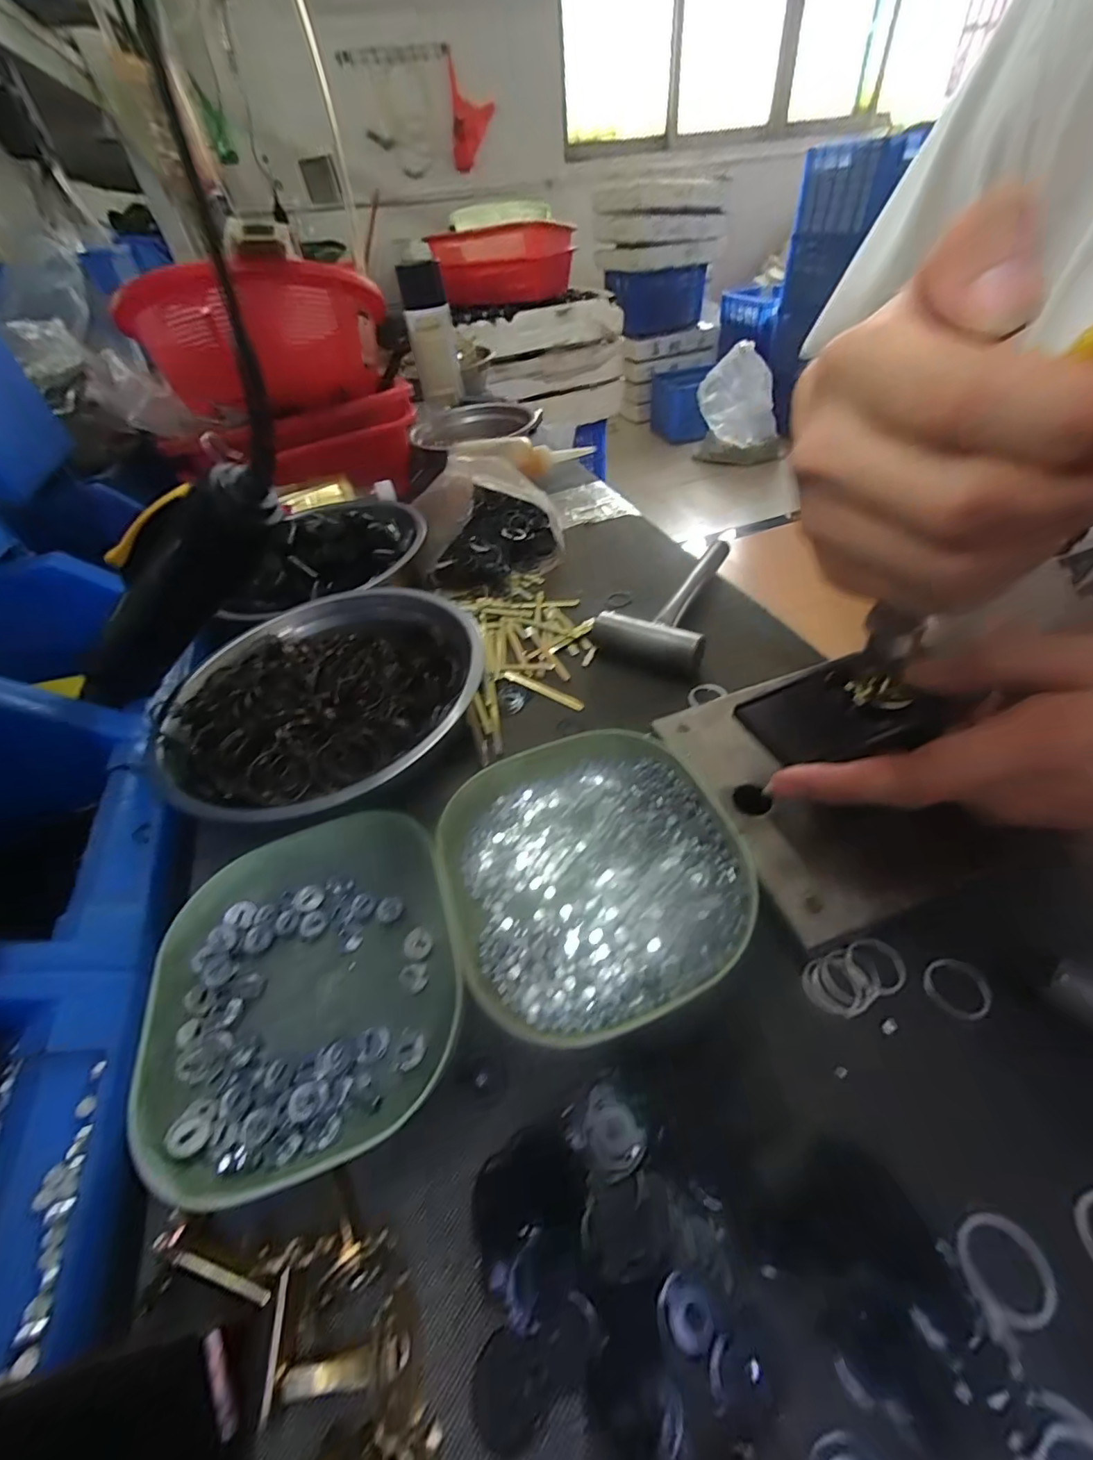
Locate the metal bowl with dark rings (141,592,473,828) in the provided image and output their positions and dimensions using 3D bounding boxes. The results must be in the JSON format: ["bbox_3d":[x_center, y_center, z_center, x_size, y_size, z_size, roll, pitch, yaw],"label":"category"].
[{"bbox_3d":[-0.140,-0.019,0.340,0.194,0.059,0.200,-3,46,3],"label":"metal bowl with dark rings"}]

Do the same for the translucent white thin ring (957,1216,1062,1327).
[{"bbox_3d":[0.147,0.172,0.163,0.024,0.005,0.025,0,46,7],"label":"translucent white thin ring"}]

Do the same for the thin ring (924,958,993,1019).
[{"bbox_3d":[0.175,0.110,0.218,0.024,0.004,0.023,-3,46,3],"label":"thin ring"}]

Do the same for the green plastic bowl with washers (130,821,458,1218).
[{"bbox_3d":[-0.110,0.114,0.239,0.134,0.032,0.145,-17,47,-9],"label":"green plastic bowl with washers"}]

